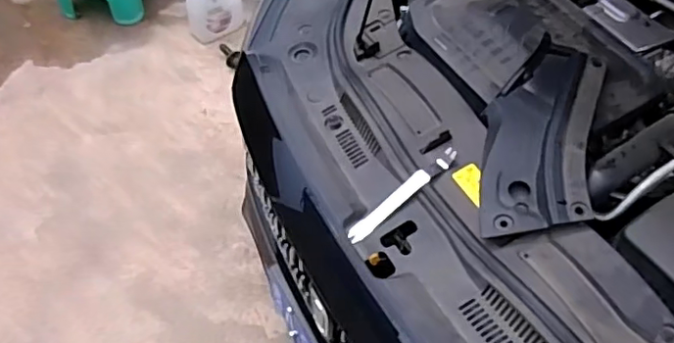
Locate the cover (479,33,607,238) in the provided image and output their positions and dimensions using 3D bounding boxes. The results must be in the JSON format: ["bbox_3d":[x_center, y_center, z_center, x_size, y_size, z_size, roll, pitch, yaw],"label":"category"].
[{"bbox_3d":[0.340,-0.058,1.016,0.179,0.067,0.396,14,52,12],"label":"cover"}]

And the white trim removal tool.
[{"bbox_3d":[0.111,0.038,1.011,0.232,0.007,0.030,-39,57,-12],"label":"white trim removal tool"}]

